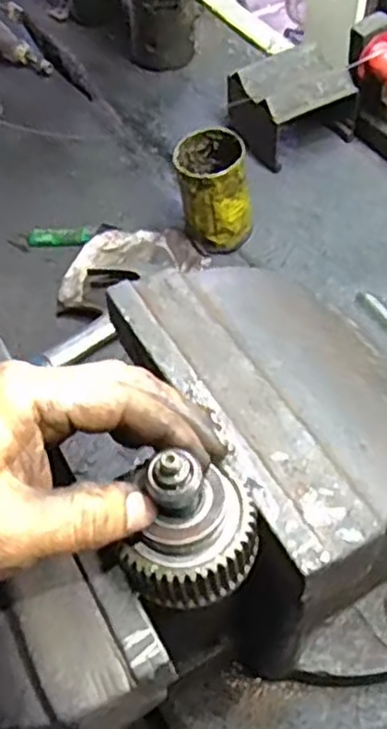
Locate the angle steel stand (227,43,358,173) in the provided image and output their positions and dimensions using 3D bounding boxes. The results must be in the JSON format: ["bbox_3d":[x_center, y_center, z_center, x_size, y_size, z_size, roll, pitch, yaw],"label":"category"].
[{"bbox_3d":[0.117,-0.318,0.882,0.140,0.092,0.118,-17,55,-9],"label":"angle steel stand"}]

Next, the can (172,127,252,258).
[{"bbox_3d":[0.020,-0.190,0.777,0.078,0.109,0.079,-9,54,-3],"label":"can"}]

